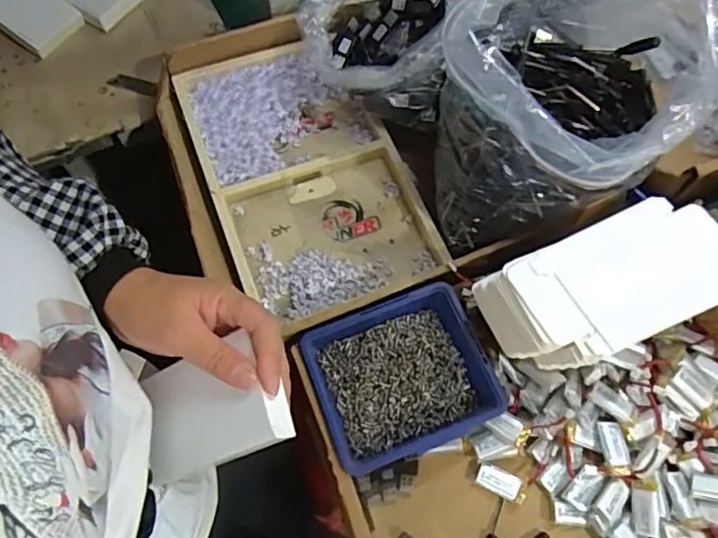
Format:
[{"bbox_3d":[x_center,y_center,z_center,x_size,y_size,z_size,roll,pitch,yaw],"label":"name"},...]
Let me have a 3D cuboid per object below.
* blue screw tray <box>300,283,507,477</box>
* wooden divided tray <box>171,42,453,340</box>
[{"bbox_3d":[0.033,0.092,0.479,0.141,0.047,0.123,-19,68,-10],"label":"blue screw tray"},{"bbox_3d":[-0.061,-0.103,0.575,0.198,0.039,0.340,-22,69,-11],"label":"wooden divided tray"}]

